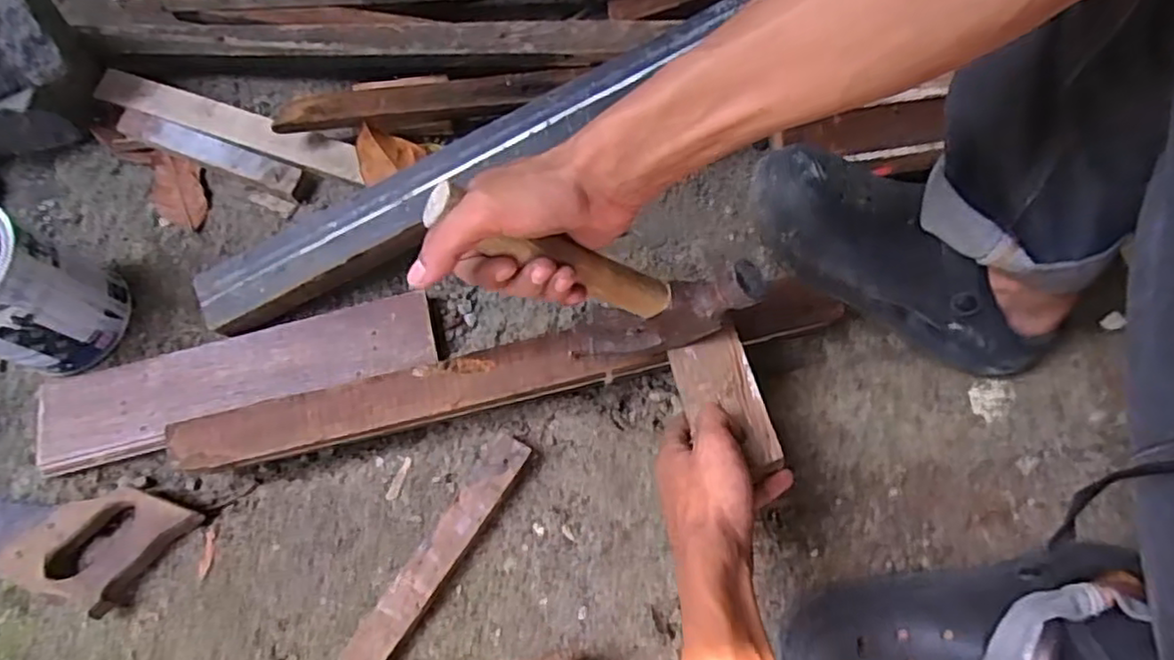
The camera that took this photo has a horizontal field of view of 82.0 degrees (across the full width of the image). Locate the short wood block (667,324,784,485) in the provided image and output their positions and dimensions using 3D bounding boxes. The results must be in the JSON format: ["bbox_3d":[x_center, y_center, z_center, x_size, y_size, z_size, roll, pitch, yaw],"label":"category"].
[{"bbox_3d":[0.096,0.051,0.474,0.052,0.017,0.101,-15,69,-3],"label":"short wood block"}]

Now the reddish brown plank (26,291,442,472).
[{"bbox_3d":[-0.306,0.042,0.597,0.345,0.016,0.078,-15,69,-3],"label":"reddish brown plank"}]

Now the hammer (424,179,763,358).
[{"bbox_3d":[-0.007,-0.032,0.433,0.215,0.118,0.032,14,57,-26],"label":"hammer"}]

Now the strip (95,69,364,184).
[{"bbox_3d":[-0.361,-0.208,0.679,0.303,0.007,0.034,19,80,9],"label":"strip"}]

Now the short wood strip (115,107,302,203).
[{"bbox_3d":[-0.376,-0.175,0.671,0.198,0.013,0.034,20,101,6],"label":"short wood strip"}]

